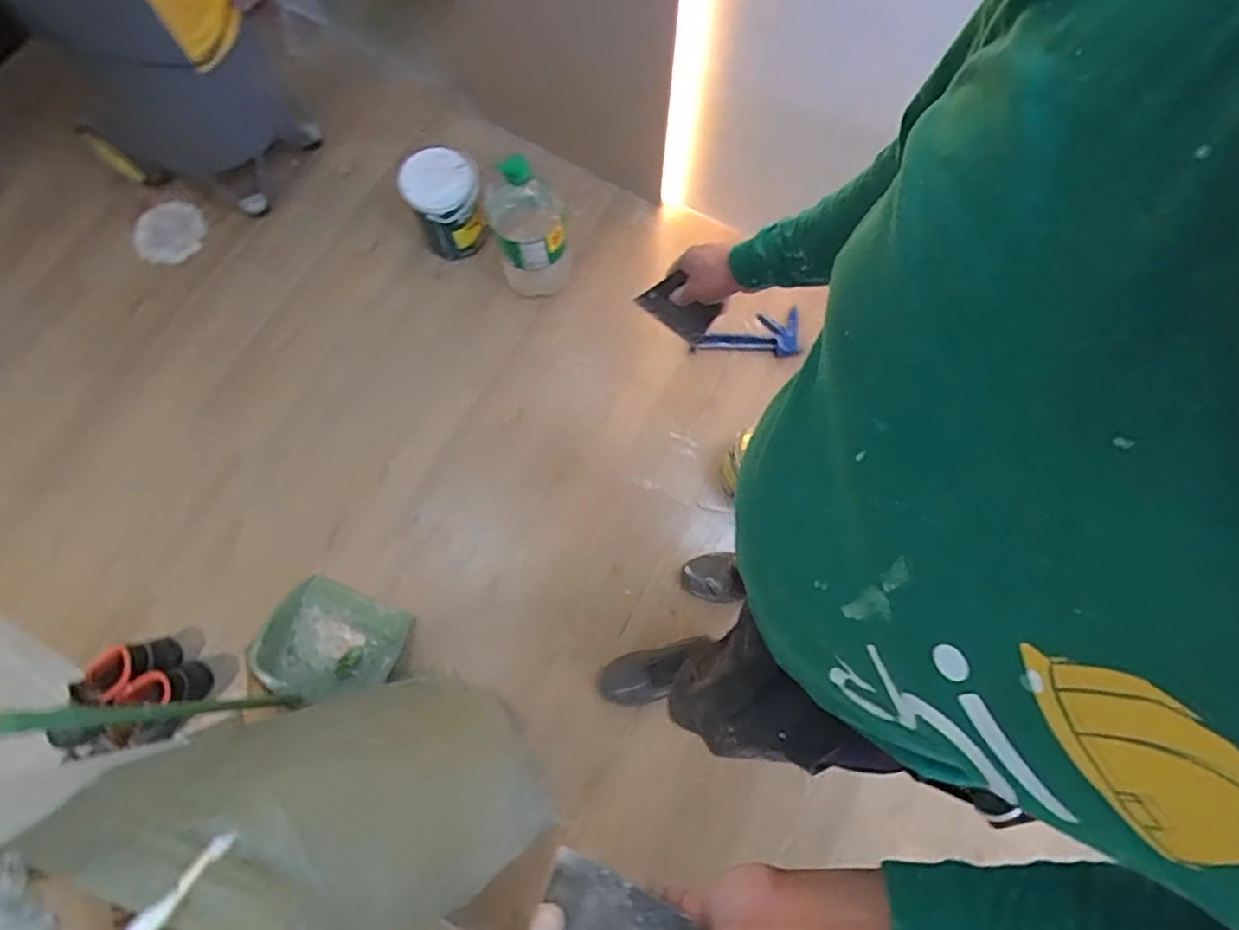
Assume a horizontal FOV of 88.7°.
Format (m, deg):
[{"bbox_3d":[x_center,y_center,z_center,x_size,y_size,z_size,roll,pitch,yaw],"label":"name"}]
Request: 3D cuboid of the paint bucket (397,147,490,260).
[{"bbox_3d":[-0.461,-0.697,1.702,0.194,0.280,0.179,1,76,-3],"label":"paint bucket"}]

